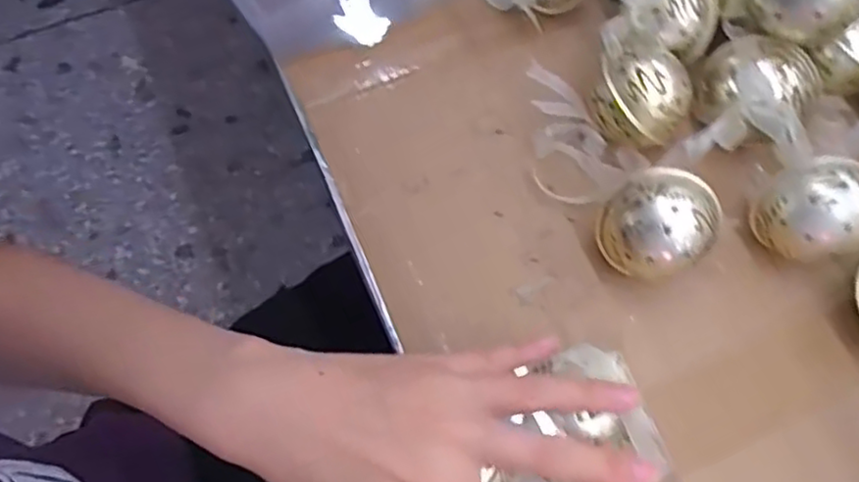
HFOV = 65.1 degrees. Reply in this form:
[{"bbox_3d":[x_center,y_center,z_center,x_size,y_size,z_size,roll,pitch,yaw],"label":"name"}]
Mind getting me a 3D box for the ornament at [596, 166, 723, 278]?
[{"bbox_3d":[0.116,-0.006,0.346,0.055,0.050,0.048,-25,73,-10],"label":"ornament"}]

